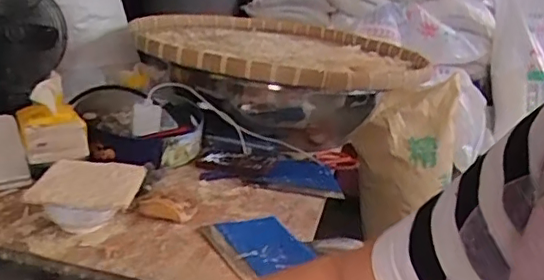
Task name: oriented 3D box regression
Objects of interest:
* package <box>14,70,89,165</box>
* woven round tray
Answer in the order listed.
[{"bbox_3d":[-0.377,-0.037,0.994,0.112,0.123,0.095,-1,21,-24],"label":"package"},{"bbox_3d":[0.036,-0.218,1.406,0.678,0.077,0.735,7,19,-2],"label":"woven round tray"}]

